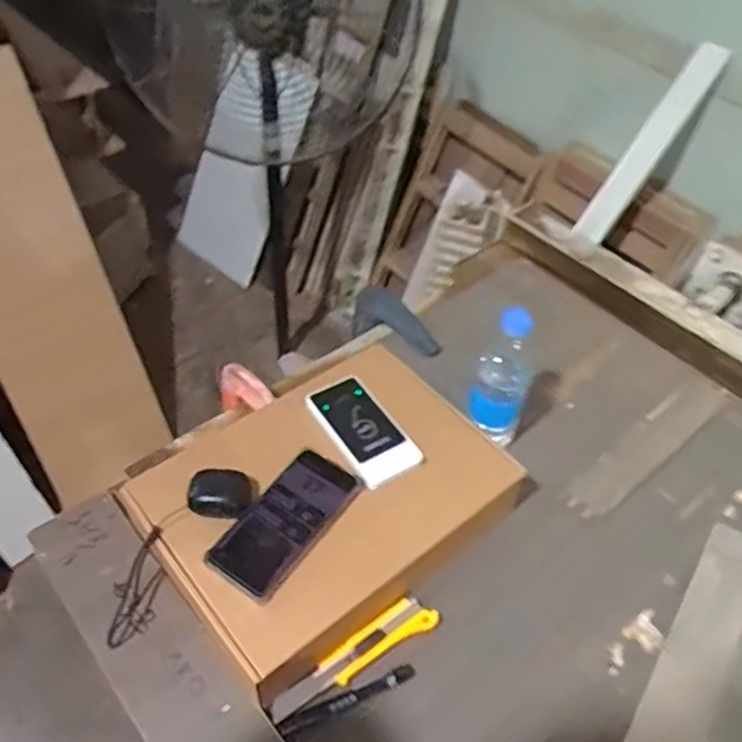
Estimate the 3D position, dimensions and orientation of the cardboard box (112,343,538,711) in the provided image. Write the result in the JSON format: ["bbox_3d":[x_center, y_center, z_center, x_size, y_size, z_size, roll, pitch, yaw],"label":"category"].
[{"bbox_3d":[-0.046,0.138,0.777,0.368,0.098,0.279,-33,57,-30],"label":"cardboard box"}]

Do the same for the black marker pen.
[{"bbox_3d":[-0.021,0.317,0.673,0.139,0.010,0.015,-17,51,-20],"label":"black marker pen"}]

